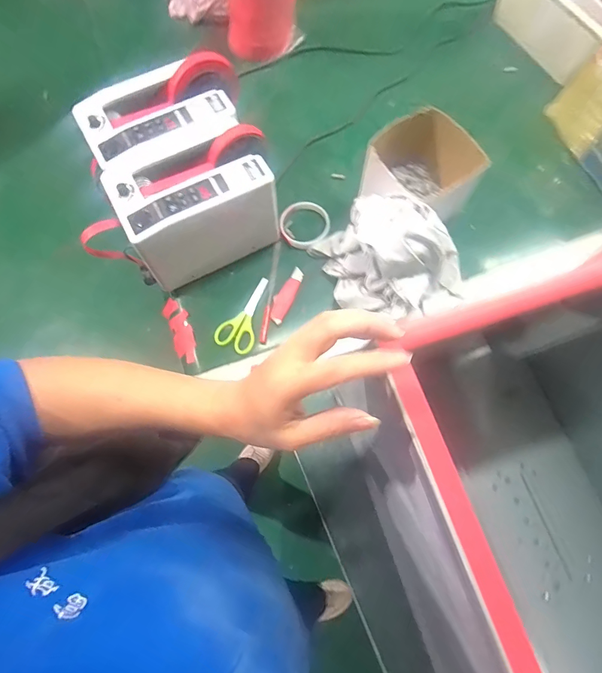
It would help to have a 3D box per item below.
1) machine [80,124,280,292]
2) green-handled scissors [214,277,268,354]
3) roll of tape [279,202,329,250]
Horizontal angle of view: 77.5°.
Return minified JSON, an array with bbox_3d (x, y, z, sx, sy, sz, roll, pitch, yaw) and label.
[{"bbox_3d":[-0.155,-0.198,0.573,0.234,0.146,0.141,-29,75,-8],"label":"machine"},{"bbox_3d":[-0.086,-0.038,0.600,0.057,0.011,0.128,21,75,7],"label":"green-handled scissors"},{"bbox_3d":[0.008,-0.189,0.633,0.084,0.020,0.077,0,73,1],"label":"roll of tape"}]

